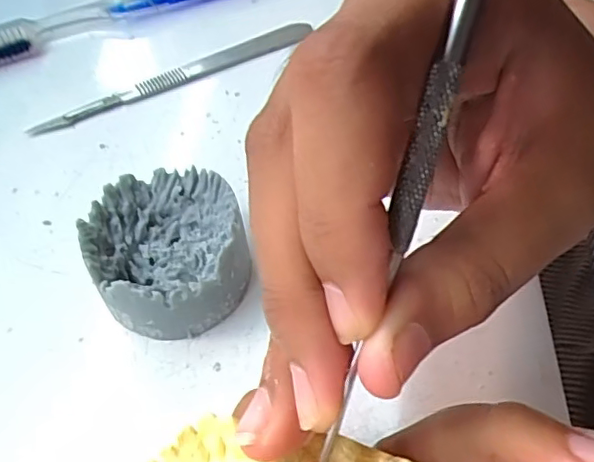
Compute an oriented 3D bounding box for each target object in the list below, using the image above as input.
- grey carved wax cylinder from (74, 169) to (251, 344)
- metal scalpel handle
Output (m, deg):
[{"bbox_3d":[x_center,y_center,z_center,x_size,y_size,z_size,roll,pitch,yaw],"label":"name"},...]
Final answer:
[{"bbox_3d":[-0.042,0.007,0.190,0.047,0.029,0.051,-2,51,3],"label":"grey carved wax cylinder"},{"bbox_3d":[-0.055,-0.073,0.271,0.138,0.005,0.013,-25,54,-14],"label":"metal scalpel handle"}]

